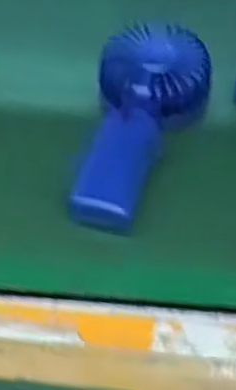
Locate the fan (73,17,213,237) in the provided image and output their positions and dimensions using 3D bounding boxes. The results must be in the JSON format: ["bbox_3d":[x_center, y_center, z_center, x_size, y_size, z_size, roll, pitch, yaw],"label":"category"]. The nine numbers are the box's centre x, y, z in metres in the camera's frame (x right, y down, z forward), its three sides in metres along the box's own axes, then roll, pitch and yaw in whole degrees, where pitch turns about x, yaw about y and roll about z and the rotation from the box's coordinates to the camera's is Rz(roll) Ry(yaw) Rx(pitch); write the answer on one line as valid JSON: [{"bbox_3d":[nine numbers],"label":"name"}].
[{"bbox_3d":[0.020,-0.061,0.492,0.082,0.045,0.182,7,50,9],"label":"fan"}]

